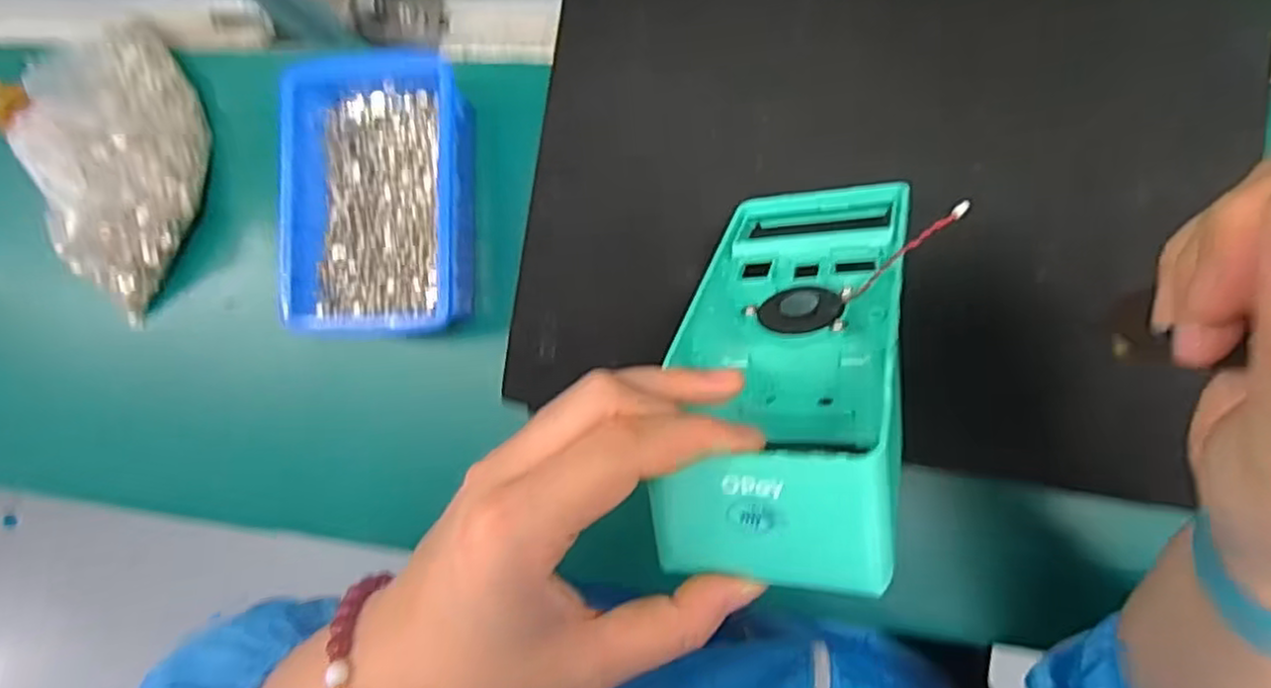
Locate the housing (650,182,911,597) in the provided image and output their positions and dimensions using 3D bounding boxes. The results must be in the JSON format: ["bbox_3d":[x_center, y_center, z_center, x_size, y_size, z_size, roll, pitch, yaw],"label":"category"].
[{"bbox_3d":[0.065,-0.001,0.276,0.084,0.051,0.191,-9,45,25],"label":"housing"}]

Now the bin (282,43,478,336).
[{"bbox_3d":[-0.142,-0.089,0.402,0.097,0.053,0.165,-1,86,9],"label":"bin"}]

